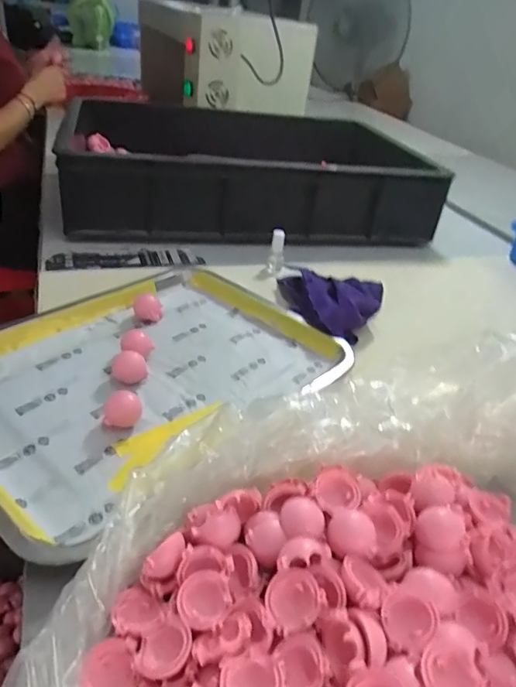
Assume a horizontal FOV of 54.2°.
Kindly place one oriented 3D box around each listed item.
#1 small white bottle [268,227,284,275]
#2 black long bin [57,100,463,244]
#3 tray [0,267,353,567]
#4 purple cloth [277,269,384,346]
[{"bbox_3d":[0.027,-0.128,0.698,0.019,0.060,0.015,11,34,4],"label":"small white bottle"},{"bbox_3d":[-0.046,-0.316,0.890,0.558,0.124,0.460,-6,36,-19],"label":"black long bin"},{"bbox_3d":[-0.099,0.018,0.475,0.261,0.028,0.367,30,40,29],"label":"tray"},{"bbox_3d":[0.081,-0.056,0.594,0.122,0.050,0.116,15,35,11],"label":"purple cloth"}]

